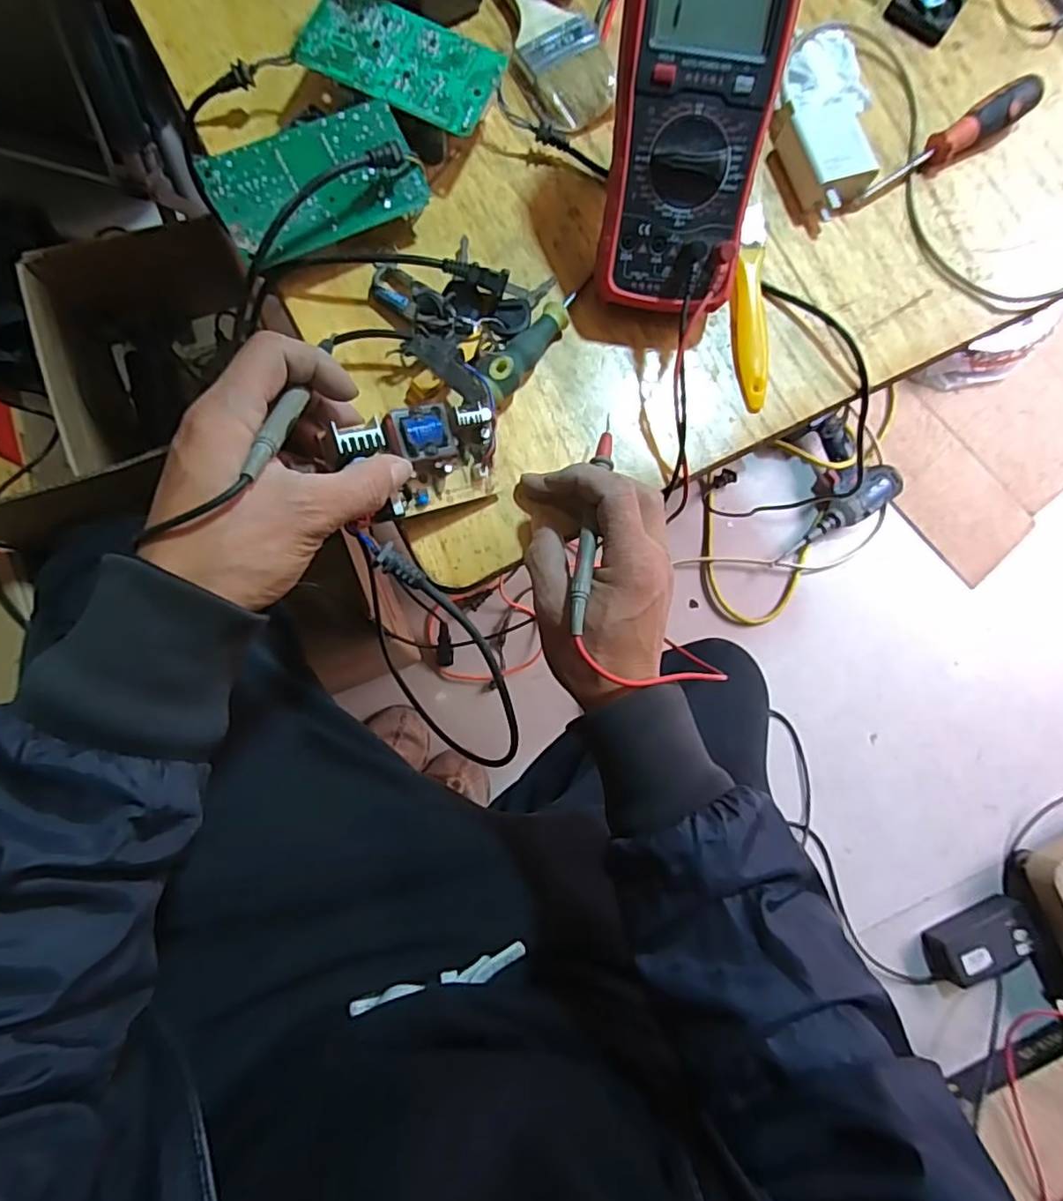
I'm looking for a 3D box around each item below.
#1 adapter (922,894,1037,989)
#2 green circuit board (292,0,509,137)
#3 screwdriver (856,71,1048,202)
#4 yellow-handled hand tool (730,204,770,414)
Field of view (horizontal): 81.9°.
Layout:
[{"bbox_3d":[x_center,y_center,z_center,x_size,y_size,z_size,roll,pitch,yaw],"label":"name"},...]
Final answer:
[{"bbox_3d":[0.652,0.495,0.891,0.158,0.048,0.081,-23,83,-8],"label":"adapter"},{"bbox_3d":[-0.083,-0.351,0.397,0.122,0.010,0.068,23,79,-1],"label":"green circuit board"},{"bbox_3d":[0.310,-0.336,0.448,0.154,0.018,0.025,-34,85,-10],"label":"screwdriver"},{"bbox_3d":[0.150,-0.199,0.418,0.023,0.017,0.138,1,81,-5],"label":"yellow-handled hand tool"}]

